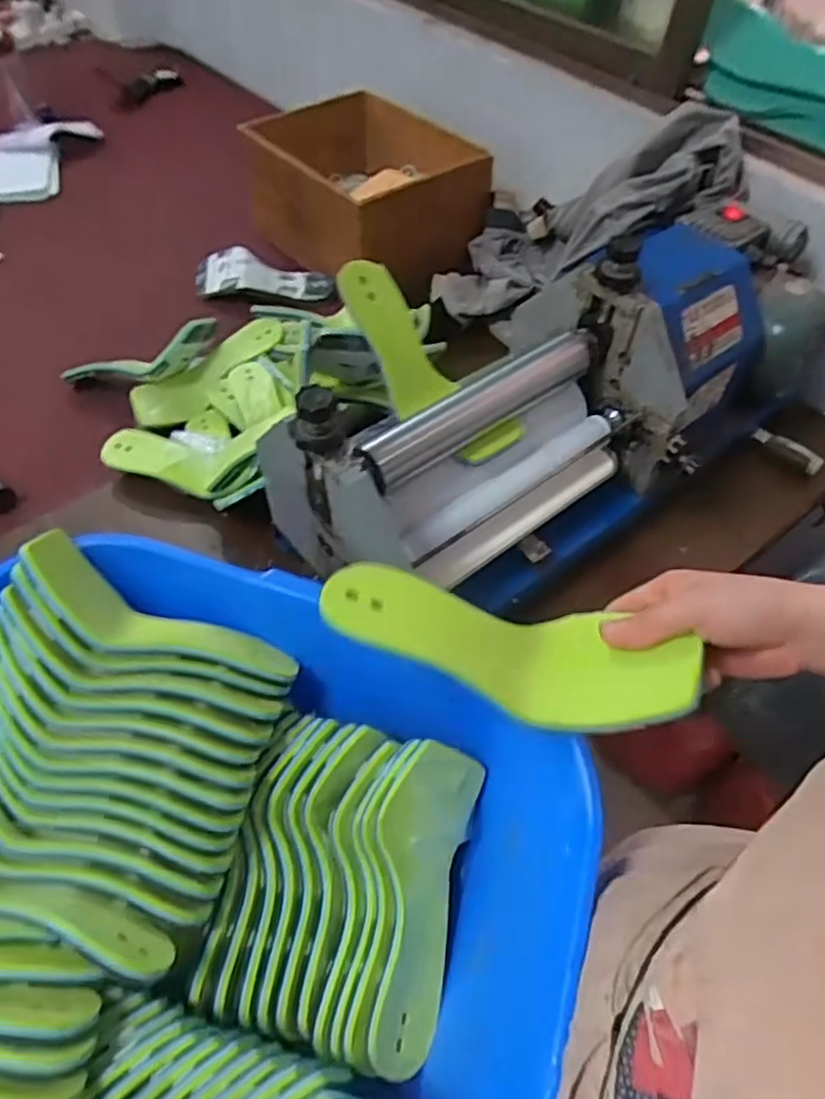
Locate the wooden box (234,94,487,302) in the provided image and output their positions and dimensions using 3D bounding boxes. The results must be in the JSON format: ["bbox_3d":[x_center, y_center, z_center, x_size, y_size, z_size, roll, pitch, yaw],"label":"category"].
[{"bbox_3d":[-0.062,-0.588,1.122,0.358,0.179,0.282,38,61,24],"label":"wooden box"}]

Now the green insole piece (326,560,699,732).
[{"bbox_3d":[0.055,0.053,0.402,0.214,0.034,0.073,16,54,4],"label":"green insole piece"}]

